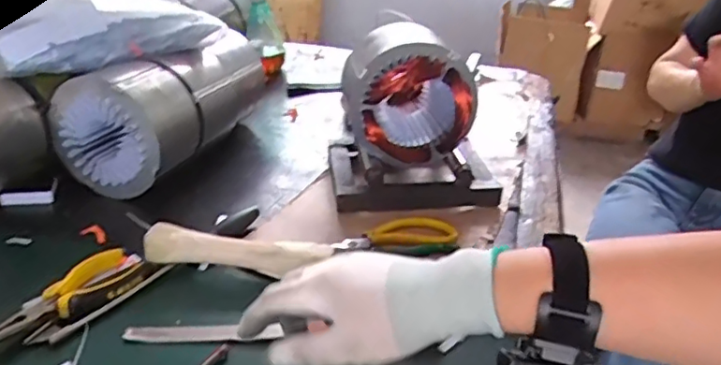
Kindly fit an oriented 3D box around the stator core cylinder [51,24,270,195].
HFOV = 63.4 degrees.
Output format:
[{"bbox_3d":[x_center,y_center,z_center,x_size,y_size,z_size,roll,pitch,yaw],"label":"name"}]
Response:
[{"bbox_3d":[-0.258,-0.112,0.820,0.144,0.149,0.301,13,30,16],"label":"stator core cylinder"}]

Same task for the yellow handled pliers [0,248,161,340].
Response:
[{"bbox_3d":[-0.261,0.104,0.526,0.053,0.014,0.153,18,32,24],"label":"yellow handled pliers"}]

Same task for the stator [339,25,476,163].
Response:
[{"bbox_3d":[0.051,-0.114,0.737,0.158,0.137,0.136,-2,29,-10],"label":"stator"}]

